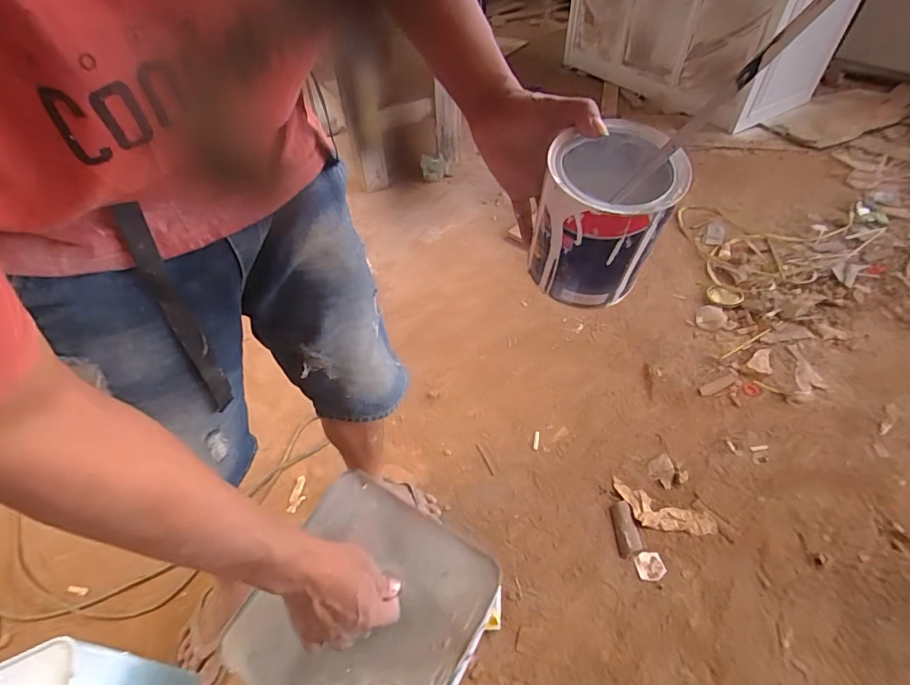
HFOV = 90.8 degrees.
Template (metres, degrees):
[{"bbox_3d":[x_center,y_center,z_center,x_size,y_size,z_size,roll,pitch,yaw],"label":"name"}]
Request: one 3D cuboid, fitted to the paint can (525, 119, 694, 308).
[{"bbox_3d":[0.133,-0.110,0.409,0.108,0.130,0.116,-2,49,2],"label":"paint can"}]

